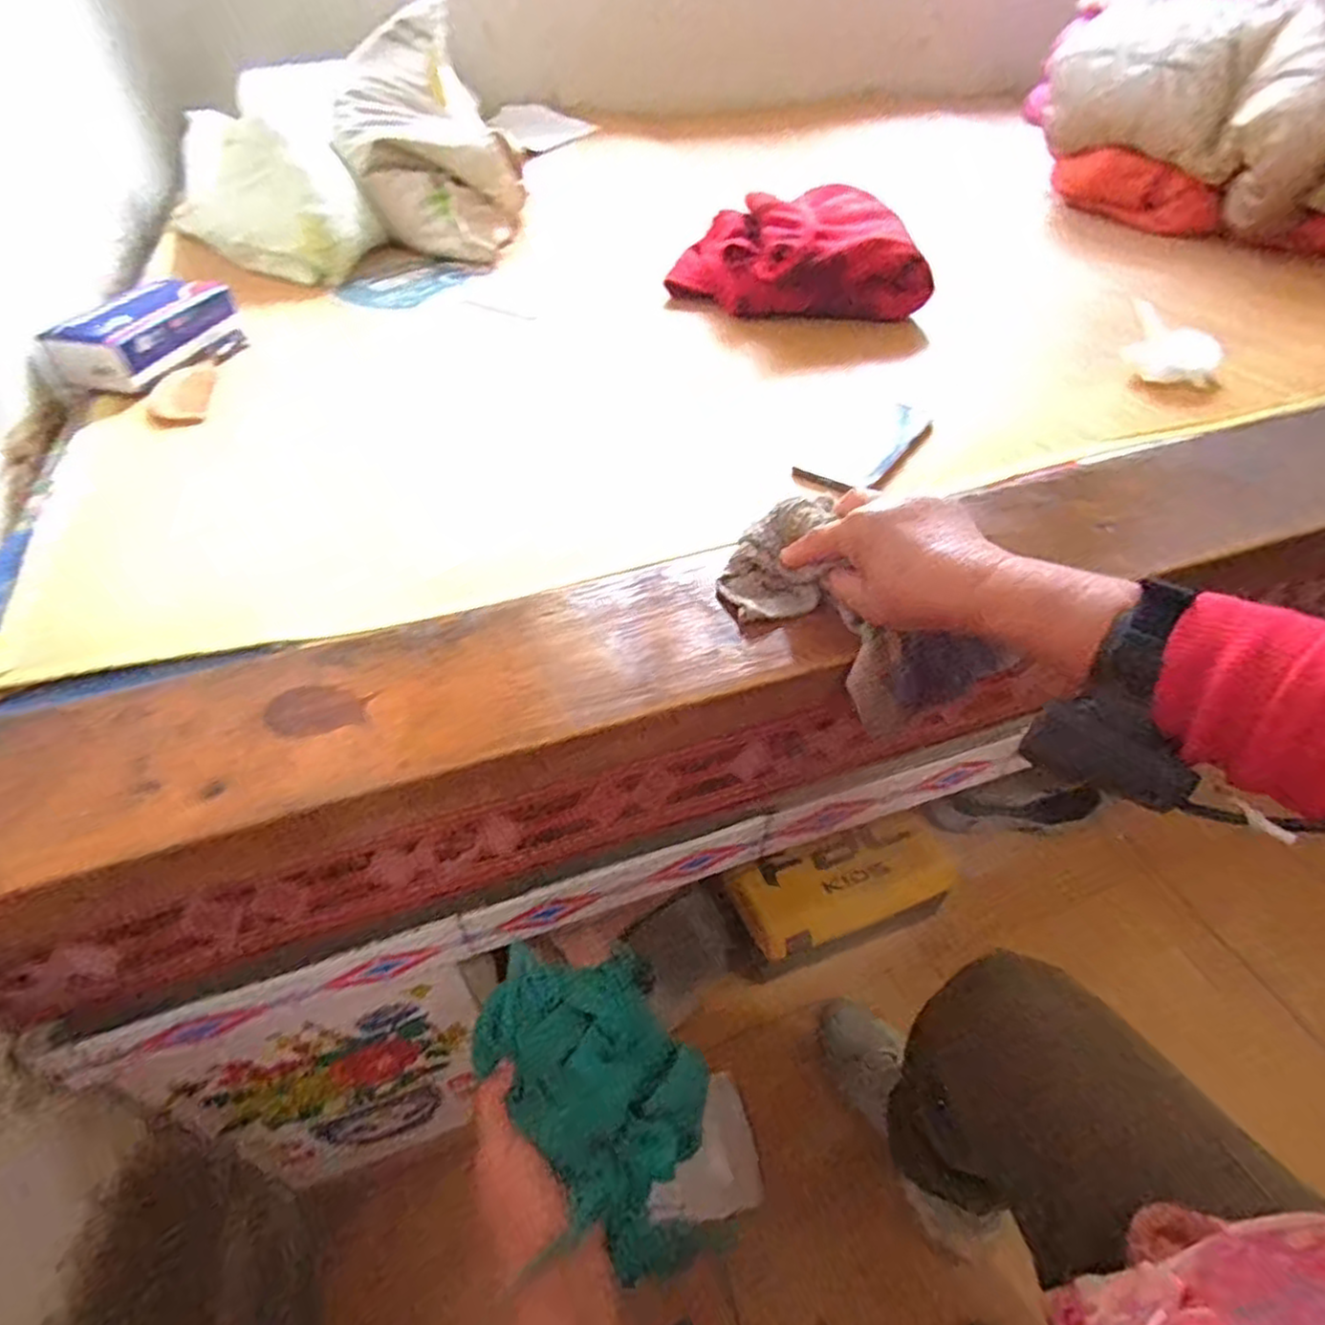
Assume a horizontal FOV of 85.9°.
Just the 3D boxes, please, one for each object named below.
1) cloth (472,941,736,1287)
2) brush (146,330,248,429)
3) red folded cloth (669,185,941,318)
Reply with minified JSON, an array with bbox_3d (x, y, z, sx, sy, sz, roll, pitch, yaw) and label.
[{"bbox_3d":[-0.028,0.255,0.422,0.107,0.079,0.171,-29,52,-25],"label":"cloth"},{"bbox_3d":[-0.480,-0.291,0.733,0.054,0.018,0.201,-6,46,-6],"label":"brush"},{"bbox_3d":[0.165,-0.512,0.887,0.295,0.094,0.185,2,46,3],"label":"red folded cloth"}]

